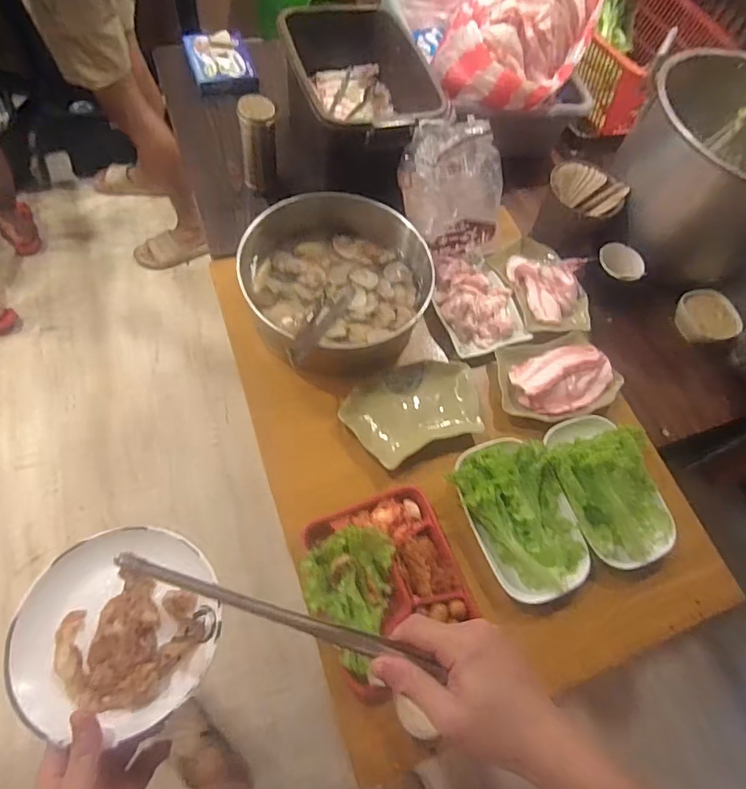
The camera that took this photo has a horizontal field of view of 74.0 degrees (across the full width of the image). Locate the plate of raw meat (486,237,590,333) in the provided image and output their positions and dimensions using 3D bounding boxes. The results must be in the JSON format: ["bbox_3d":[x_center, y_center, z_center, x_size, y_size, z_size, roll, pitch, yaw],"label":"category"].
[{"bbox_3d":[0.324,-0.208,0.923,0.161,0.038,0.218,-21,70,-4],"label":"plate of raw meat"}]

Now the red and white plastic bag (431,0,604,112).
[{"bbox_3d":[0.274,-0.681,0.926,0.231,0.198,0.305,23,49,18],"label":"red and white plastic bag"}]

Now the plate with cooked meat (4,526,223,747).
[{"bbox_3d":[-0.224,0.204,0.436,0.162,0.027,0.167,4,61,-8],"label":"plate with cooked meat"}]

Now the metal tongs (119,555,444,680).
[{"bbox_3d":[-0.074,0.171,0.387,0.263,0.016,0.014,17,47,3],"label":"metal tongs"}]

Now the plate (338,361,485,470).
[{"bbox_3d":[0.063,0.021,0.779,0.210,0.026,0.148,-21,65,-12],"label":"plate"}]

